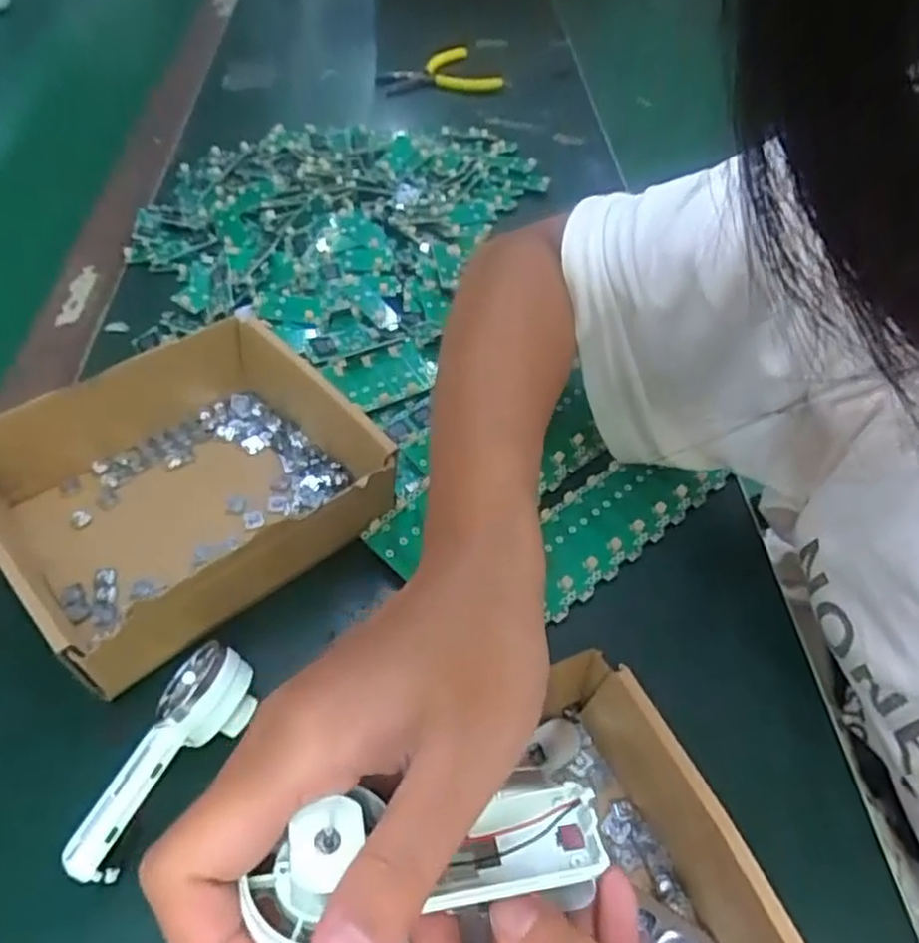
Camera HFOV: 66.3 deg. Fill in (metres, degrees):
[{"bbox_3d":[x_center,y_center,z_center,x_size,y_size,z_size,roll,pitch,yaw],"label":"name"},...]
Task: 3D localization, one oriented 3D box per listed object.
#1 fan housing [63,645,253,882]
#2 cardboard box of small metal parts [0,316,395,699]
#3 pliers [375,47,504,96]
[{"bbox_3d":[-0.120,0.112,0.280,0.036,0.031,0.091,25,54,17],"label":"fan housing"},{"bbox_3d":[-0.136,0.005,0.349,0.160,0.048,0.144,-34,60,-26],"label":"cardboard box of small metal parts"},{"bbox_3d":[-0.024,-0.418,0.738,0.117,0.017,0.073,-19,54,-17],"label":"pliers"}]

